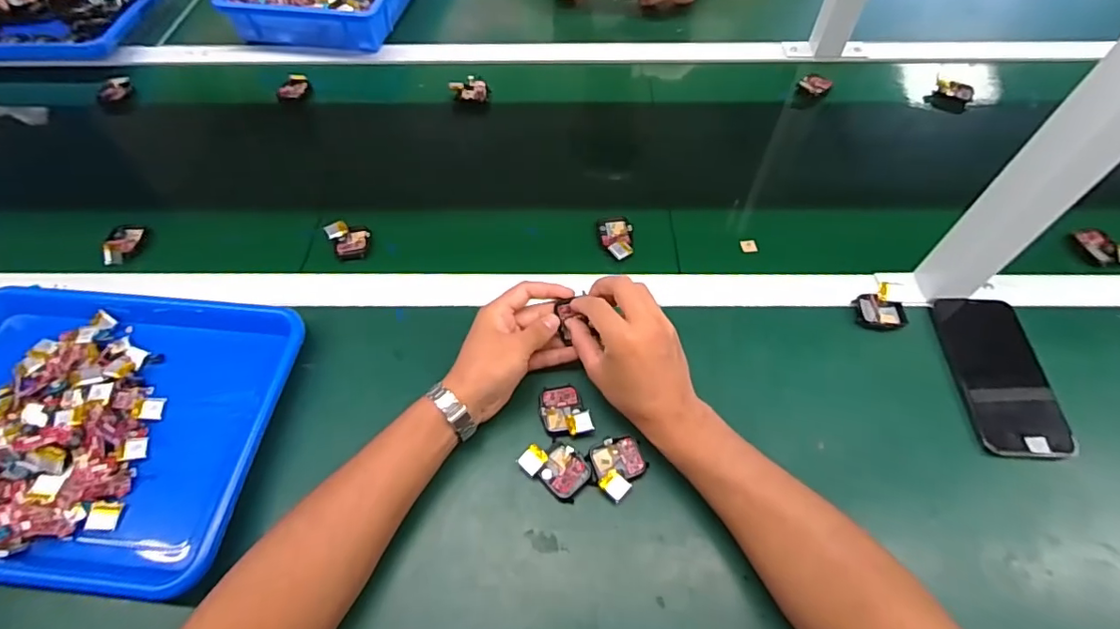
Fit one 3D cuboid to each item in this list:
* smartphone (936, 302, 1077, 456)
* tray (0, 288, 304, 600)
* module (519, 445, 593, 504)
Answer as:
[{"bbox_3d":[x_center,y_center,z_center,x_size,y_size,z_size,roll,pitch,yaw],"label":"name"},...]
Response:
[{"bbox_3d":[0.411,0.053,0.499,0.074,0.016,0.158,5,58,3],"label":"smartphone"},{"bbox_3d":[-0.421,0.089,0.480,0.335,0.048,0.267,4,58,3],"label":"tray"},{"bbox_3d":[-0.003,0.129,0.455,0.054,0.013,0.040,30,63,18],"label":"module"}]

